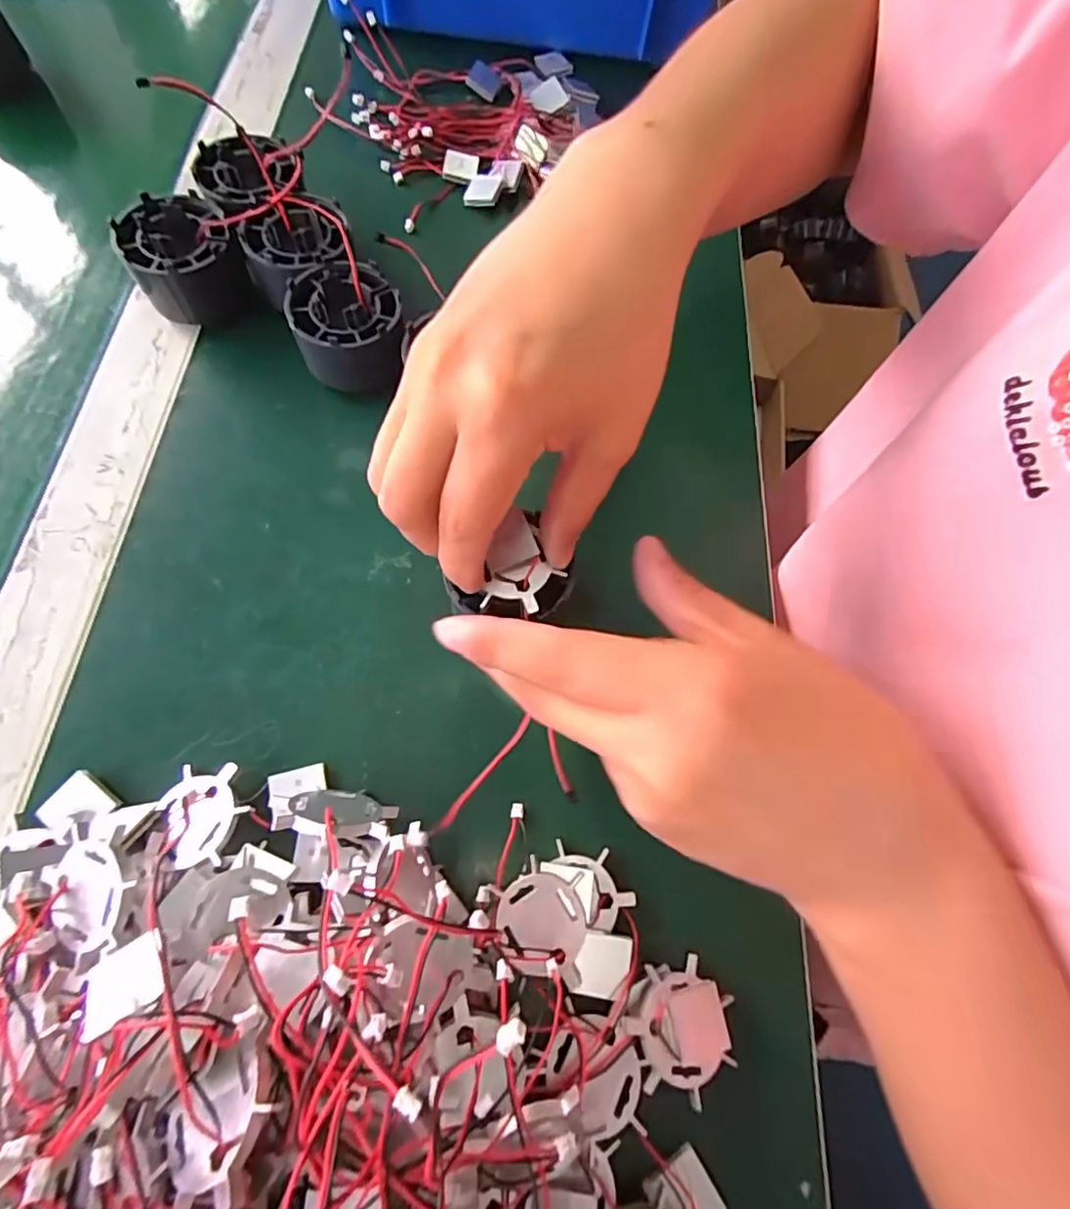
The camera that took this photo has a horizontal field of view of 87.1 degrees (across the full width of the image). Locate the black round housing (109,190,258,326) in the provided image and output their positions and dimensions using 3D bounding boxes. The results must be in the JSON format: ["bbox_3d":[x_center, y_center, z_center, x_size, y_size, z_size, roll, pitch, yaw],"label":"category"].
[{"bbox_3d":[-0.173,-0.169,0.282,0.049,0.042,0.046,2,69,-4],"label":"black round housing"}]

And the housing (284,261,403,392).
[{"bbox_3d":[-0.090,-0.132,0.276,0.050,0.040,0.050,2,69,-4],"label":"housing"}]

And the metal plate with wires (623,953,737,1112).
[{"bbox_3d":[0.052,0.148,0.196,0.037,0.009,0.037,2,69,-4],"label":"metal plate with wires"}]

